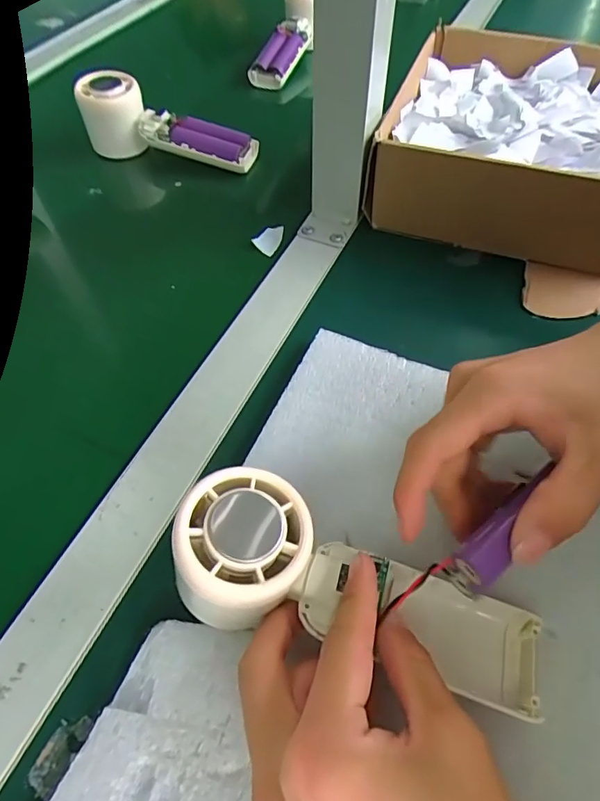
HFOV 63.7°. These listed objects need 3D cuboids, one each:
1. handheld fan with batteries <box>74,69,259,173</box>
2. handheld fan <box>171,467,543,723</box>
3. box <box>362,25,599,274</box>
[{"bbox_3d":[-0.119,-0.253,0.453,0.160,0.072,0.050,14,58,11],"label":"handheld fan with batteries"},{"bbox_3d":[0.026,0.081,0.204,0.161,0.028,0.059,27,57,-12],"label":"handheld fan"},{"bbox_3d":[0.181,-0.212,0.398,0.199,0.073,0.214,17,58,13],"label":"box"}]

